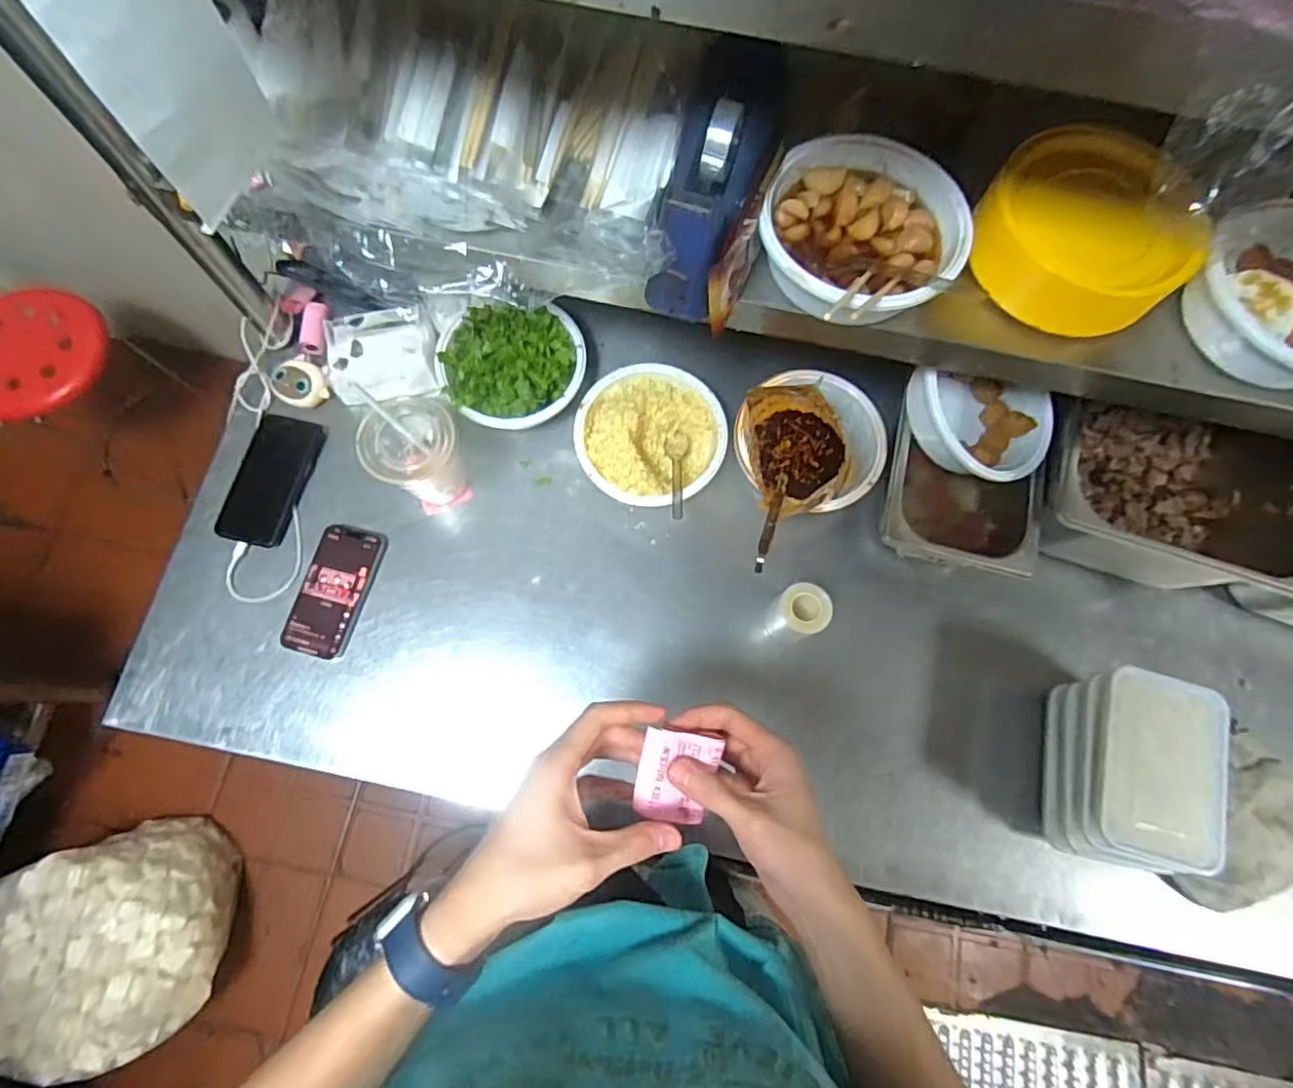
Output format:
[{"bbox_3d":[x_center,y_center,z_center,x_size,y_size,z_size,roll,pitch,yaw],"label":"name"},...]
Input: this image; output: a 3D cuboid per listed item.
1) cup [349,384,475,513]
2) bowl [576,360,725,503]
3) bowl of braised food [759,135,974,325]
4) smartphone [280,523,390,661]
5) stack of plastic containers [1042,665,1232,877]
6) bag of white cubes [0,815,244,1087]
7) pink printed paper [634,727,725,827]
[{"bbox_3d":[-0.246,-0.096,0.658,0.089,0.146,0.082,0,75,-2],"label":"cup"},{"bbox_3d":[0.004,-0.124,0.716,0.170,0.069,0.166,0,75,-2],"label":"bowl"},{"bbox_3d":[0.176,-0.255,0.518,0.160,0.064,0.172,0,75,-2],"label":"bowl of braised food"},{"bbox_3d":[-0.350,0.051,0.683,0.073,0.009,0.148,15,75,2],"label":"smartphone"},{"bbox_3d":[0.482,0.223,0.608,0.122,0.107,0.178,11,75,1],"label":"stack of plastic containers"},{"bbox_3d":[-0.999,0.753,1.153,0.331,0.269,0.380,-18,76,-7],"label":"bag of white cubes"},{"bbox_3d":[0.020,0.152,0.397,0.050,0.016,0.055,12,75,1],"label":"pink printed paper"}]

